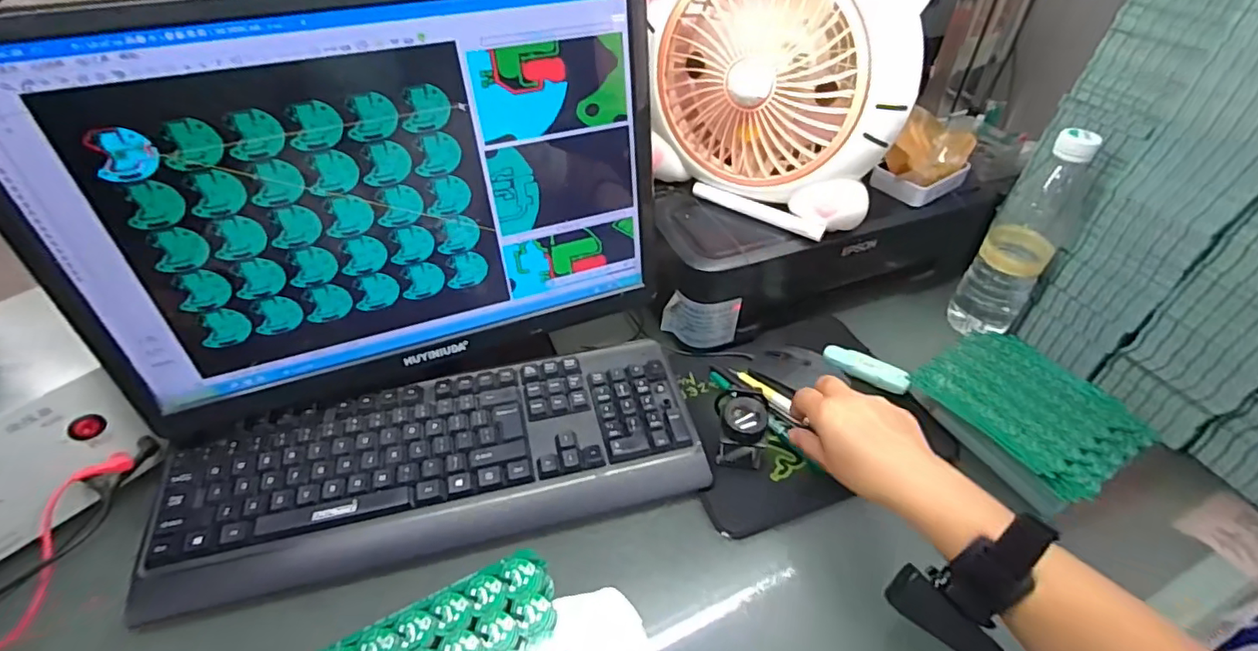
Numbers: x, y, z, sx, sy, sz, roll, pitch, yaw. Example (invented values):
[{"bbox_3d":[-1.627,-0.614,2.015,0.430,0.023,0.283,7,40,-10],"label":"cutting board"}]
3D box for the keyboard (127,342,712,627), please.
[{"bbox_3d":[-0.159,0.116,0.486,0.438,0.036,0.159,-10,44,-12],"label":"keyboard"}]

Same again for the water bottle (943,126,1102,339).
[{"bbox_3d":[0.412,-0.086,0.594,0.068,0.233,0.079,28,49,26],"label":"water bottle"}]

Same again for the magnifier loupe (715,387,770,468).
[{"bbox_3d":[0.101,0.091,0.508,0.049,0.054,0.056,11,44,11],"label":"magnifier loupe"}]

